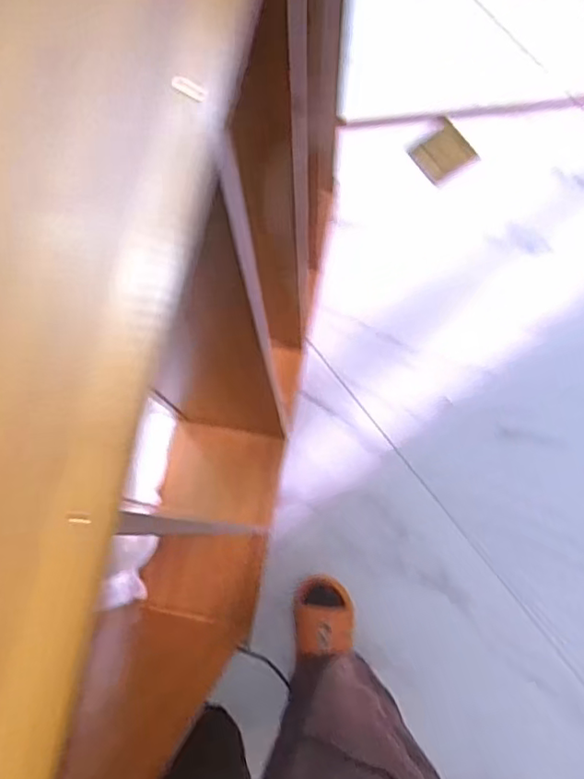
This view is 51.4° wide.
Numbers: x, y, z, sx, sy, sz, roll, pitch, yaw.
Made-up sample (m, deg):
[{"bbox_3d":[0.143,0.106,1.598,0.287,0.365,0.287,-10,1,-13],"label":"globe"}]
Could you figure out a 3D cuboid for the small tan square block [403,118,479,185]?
[{"bbox_3d":[0.317,-0.509,1.291,0.116,0.015,0.112,-33,80,-5],"label":"small tan square block"}]

